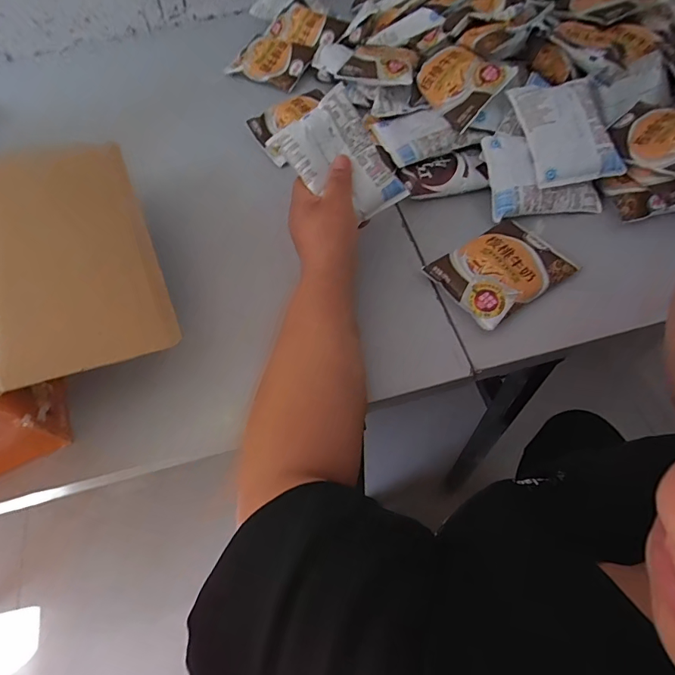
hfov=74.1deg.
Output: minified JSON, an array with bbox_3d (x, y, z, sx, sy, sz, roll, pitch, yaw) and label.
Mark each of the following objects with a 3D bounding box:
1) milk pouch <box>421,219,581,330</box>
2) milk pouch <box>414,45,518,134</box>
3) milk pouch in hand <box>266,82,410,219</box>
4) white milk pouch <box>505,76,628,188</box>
[{"bbox_3d":[0.171,-0.075,0.468,0.125,0.019,0.094,-33,62,-14],"label":"milk pouch"},{"bbox_3d":[0.145,-0.309,0.543,0.103,0.023,0.090,45,99,18],"label":"milk pouch"},{"bbox_3d":[0.005,-0.173,0.451,0.086,0.018,0.123,-40,103,-8],"label":"milk pouch in hand"},{"bbox_3d":[0.255,-0.234,0.499,0.092,0.023,0.124,-12,80,2],"label":"white milk pouch"}]

